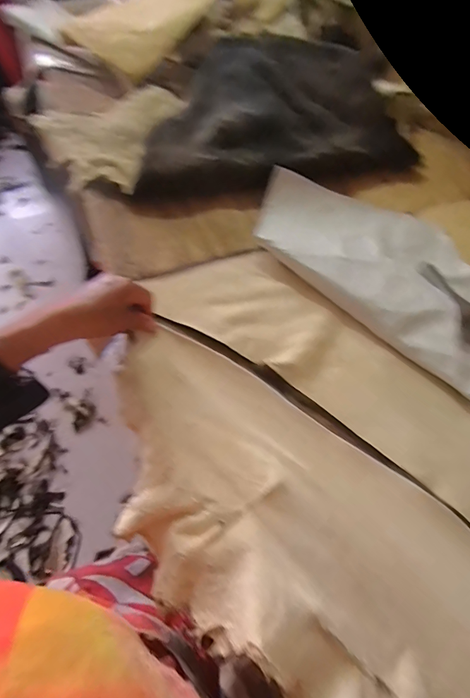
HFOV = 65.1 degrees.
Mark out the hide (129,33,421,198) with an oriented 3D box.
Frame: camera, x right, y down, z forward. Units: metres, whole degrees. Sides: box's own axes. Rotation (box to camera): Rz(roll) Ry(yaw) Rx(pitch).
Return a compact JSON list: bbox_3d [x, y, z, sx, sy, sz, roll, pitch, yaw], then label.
[{"bbox_3d":[0.070,-0.414,0.633,0.487,0.076,0.319,-7,61,-7],"label":"hide"}]

